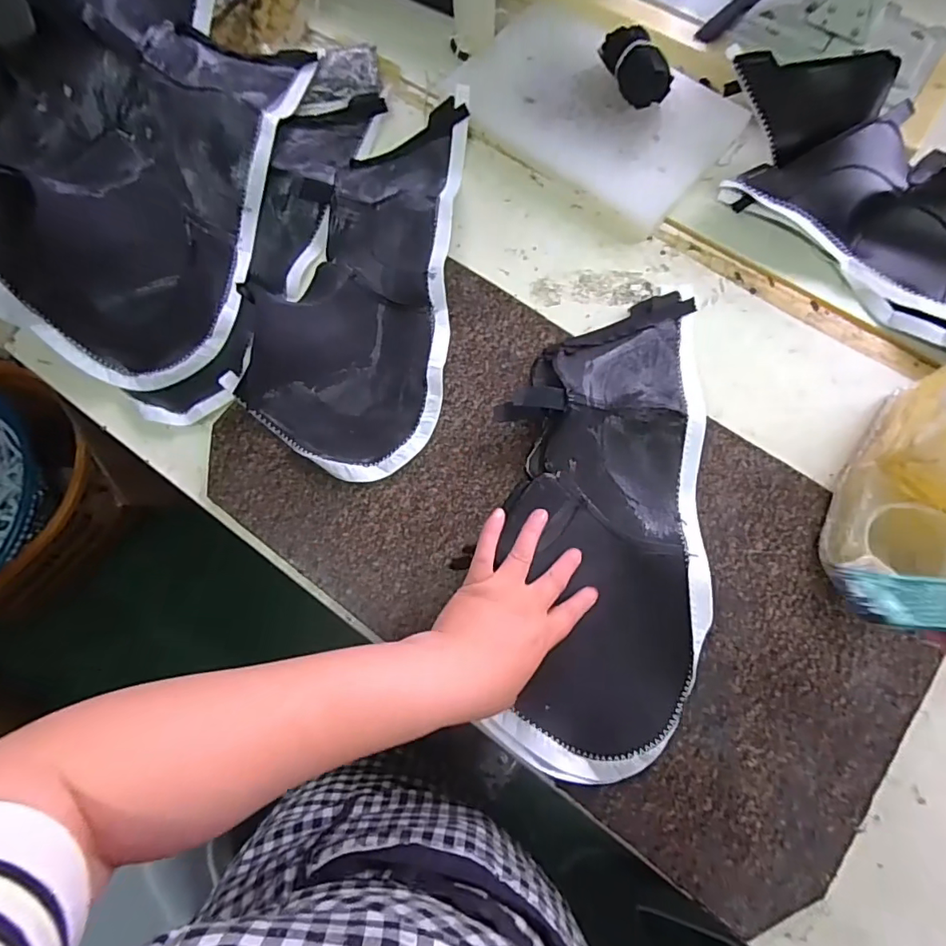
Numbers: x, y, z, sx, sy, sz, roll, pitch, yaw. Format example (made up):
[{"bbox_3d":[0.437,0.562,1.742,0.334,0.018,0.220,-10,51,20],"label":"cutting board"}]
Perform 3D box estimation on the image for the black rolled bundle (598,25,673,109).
[{"bbox_3d":[0.175,-0.446,0.546,0.046,0.042,0.086,-23,76,-3],"label":"black rolled bundle"}]

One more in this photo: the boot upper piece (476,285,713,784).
[{"bbox_3d":[0.112,0.028,0.441,0.172,0.049,0.432,7,77,1],"label":"boot upper piece"}]

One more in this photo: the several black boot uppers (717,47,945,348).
[{"bbox_3d":[0.453,-0.247,0.488,0.470,0.078,0.229,32,80,10],"label":"several black boot uppers"}]

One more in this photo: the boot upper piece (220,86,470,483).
[{"bbox_3d":[-0.098,-0.212,0.514,0.189,0.048,0.435,11,77,6],"label":"boot upper piece"}]

